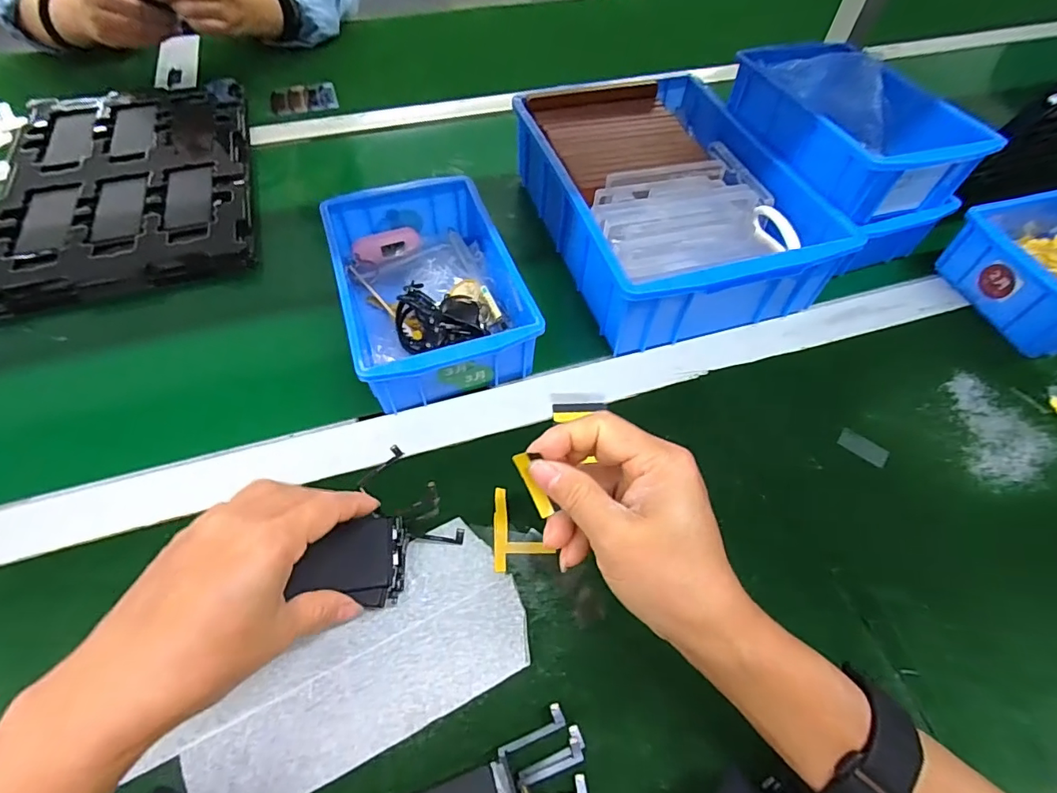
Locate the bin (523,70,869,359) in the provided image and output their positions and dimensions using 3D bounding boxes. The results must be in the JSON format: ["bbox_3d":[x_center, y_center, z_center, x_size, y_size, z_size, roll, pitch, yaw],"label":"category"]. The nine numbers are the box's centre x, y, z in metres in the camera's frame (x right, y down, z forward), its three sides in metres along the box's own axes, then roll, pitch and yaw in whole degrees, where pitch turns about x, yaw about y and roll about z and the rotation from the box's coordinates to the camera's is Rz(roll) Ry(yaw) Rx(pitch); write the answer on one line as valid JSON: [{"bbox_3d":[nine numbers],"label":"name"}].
[{"bbox_3d":[0.122,-0.183,0.470,0.203,0.082,0.287,-14,57,-11],"label":"bin"}]

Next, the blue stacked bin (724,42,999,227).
[{"bbox_3d":[0.280,-0.245,0.446,0.131,0.054,0.191,-12,57,-10],"label":"blue stacked bin"}]

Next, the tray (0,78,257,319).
[{"bbox_3d":[-0.414,-0.230,0.526,0.227,0.028,0.331,-14,58,-12],"label":"tray"}]

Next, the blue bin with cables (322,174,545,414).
[{"bbox_3d":[-0.085,-0.092,0.417,0.130,0.059,0.200,-15,58,-12],"label":"blue bin with cables"}]

